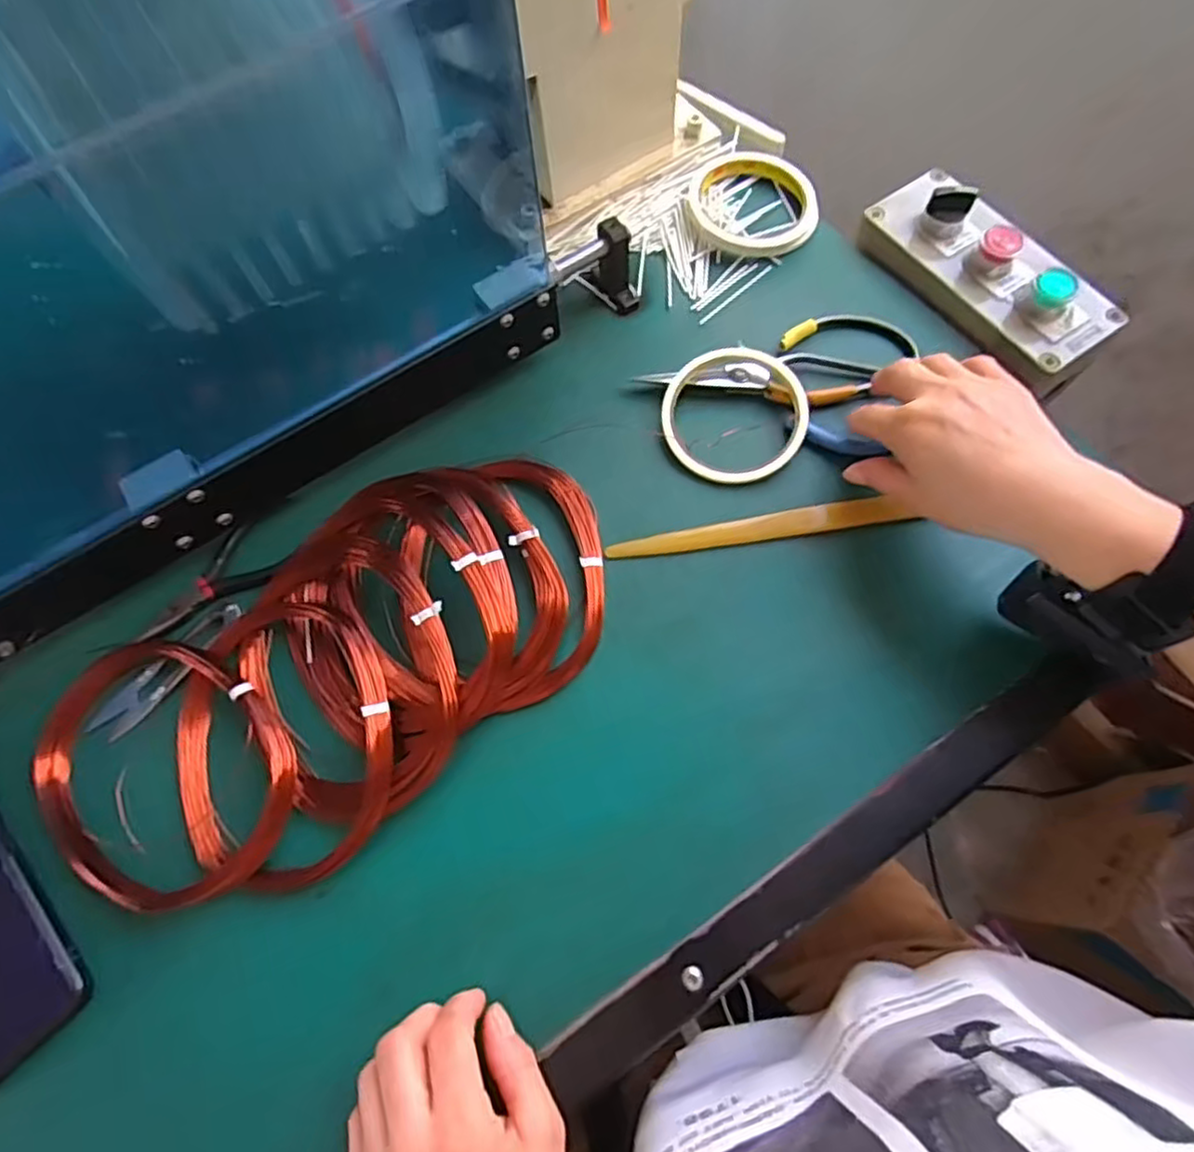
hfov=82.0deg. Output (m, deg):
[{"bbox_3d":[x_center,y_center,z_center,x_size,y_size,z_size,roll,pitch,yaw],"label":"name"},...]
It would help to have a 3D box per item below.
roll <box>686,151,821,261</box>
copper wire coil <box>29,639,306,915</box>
[{"bbox_3d":[0.117,-0.274,0.505,0.093,0.016,0.092,0,70,1],"label":"roll"},{"bbox_3d":[-0.238,0.104,0.372,0.161,0.014,0.119,31,73,12],"label":"copper wire coil"}]

